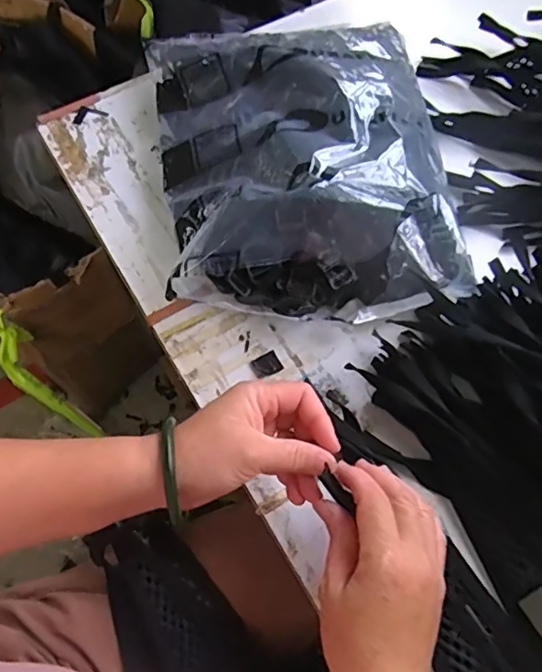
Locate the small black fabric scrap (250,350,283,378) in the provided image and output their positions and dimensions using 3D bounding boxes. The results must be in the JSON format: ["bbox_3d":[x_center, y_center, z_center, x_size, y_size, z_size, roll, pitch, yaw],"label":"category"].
[{"bbox_3d":[-0.004,0.025,0.475,0.025,0.004,0.019,-29,70,-13],"label":"small black fabric scrap"}]

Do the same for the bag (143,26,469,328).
[{"bbox_3d":[0.027,-0.171,0.506,0.261,0.093,0.308,-3,67,-3],"label":"bag"}]

